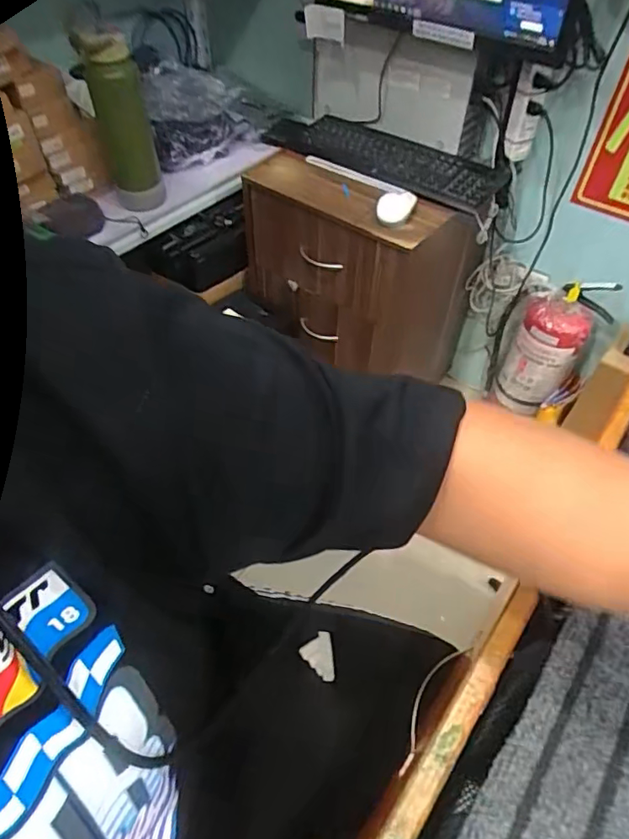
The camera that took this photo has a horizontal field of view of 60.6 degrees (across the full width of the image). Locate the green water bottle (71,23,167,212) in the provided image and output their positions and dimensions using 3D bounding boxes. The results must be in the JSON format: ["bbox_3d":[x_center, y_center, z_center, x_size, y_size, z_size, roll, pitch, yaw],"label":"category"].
[{"bbox_3d":[-0.353,-0.541,1.004,0.092,0.321,0.086,-15,50,-12],"label":"green water bottle"}]

